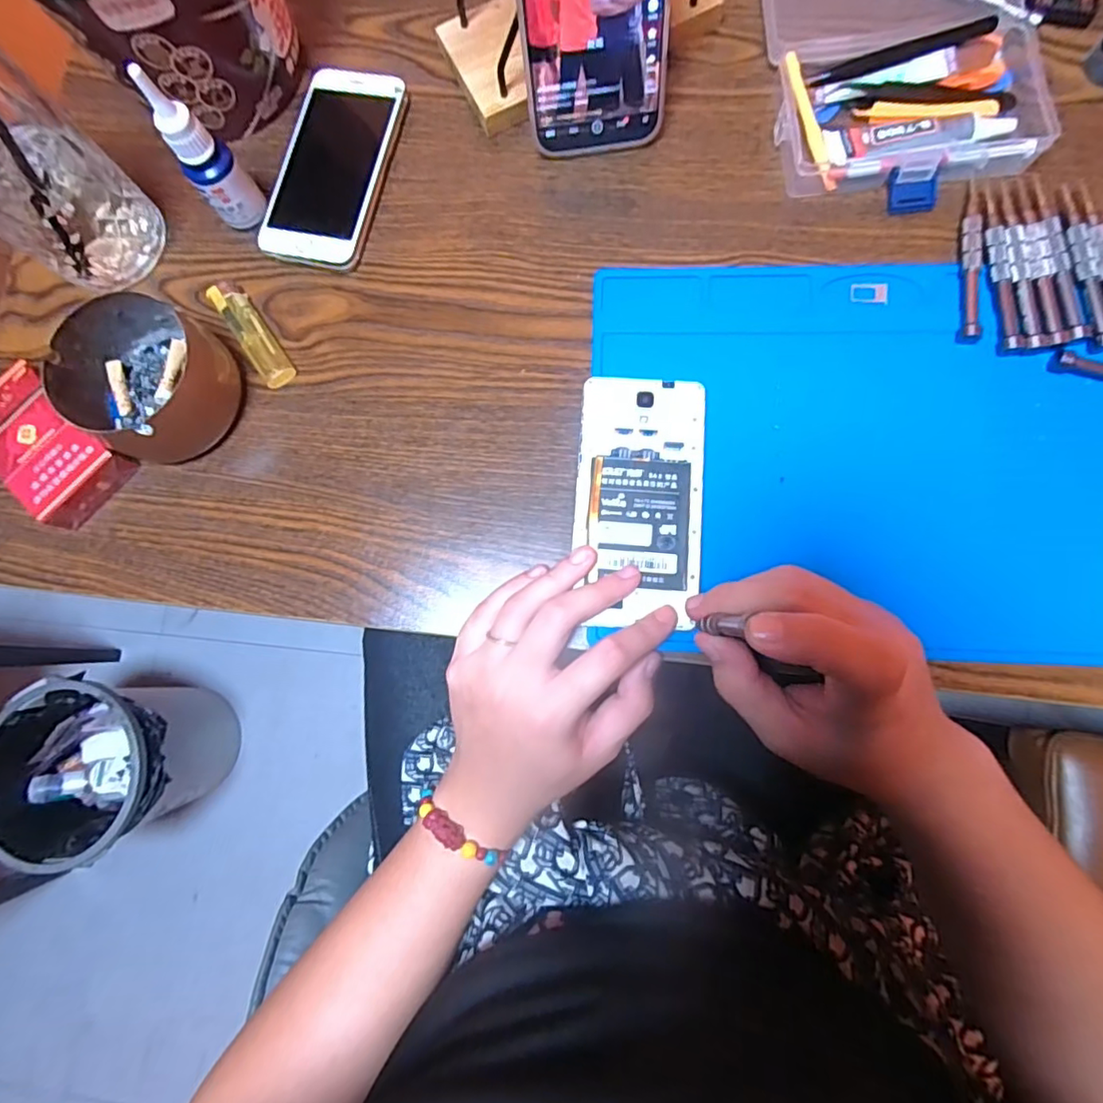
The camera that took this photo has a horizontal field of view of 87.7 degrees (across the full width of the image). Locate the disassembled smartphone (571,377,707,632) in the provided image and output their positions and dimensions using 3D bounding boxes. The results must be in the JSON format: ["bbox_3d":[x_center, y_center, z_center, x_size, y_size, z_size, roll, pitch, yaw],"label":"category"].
[{"bbox_3d":[0.049,-0.029,0.322,0.069,0.006,0.139,4,81,4],"label":"disassembled smartphone"}]

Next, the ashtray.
[{"bbox_3d":[-0.234,-0.100,0.337,0.089,0.046,0.085,-1,81,4],"label":"ashtray"}]

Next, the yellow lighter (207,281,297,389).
[{"bbox_3d":[-0.187,-0.136,0.358,0.020,0.009,0.080,-35,80,-2],"label":"yellow lighter"}]

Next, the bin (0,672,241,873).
[{"bbox_3d":[-0.689,0.336,0.949,0.258,0.282,0.252,3,81,4],"label":"bin"}]

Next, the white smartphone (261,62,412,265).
[{"bbox_3d":[-0.142,-0.249,0.373,0.066,0.014,0.135,13,82,6],"label":"white smartphone"}]

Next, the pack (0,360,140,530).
[{"bbox_3d":[-0.303,-0.062,0.347,0.087,0.026,0.057,41,86,9],"label":"pack"}]

